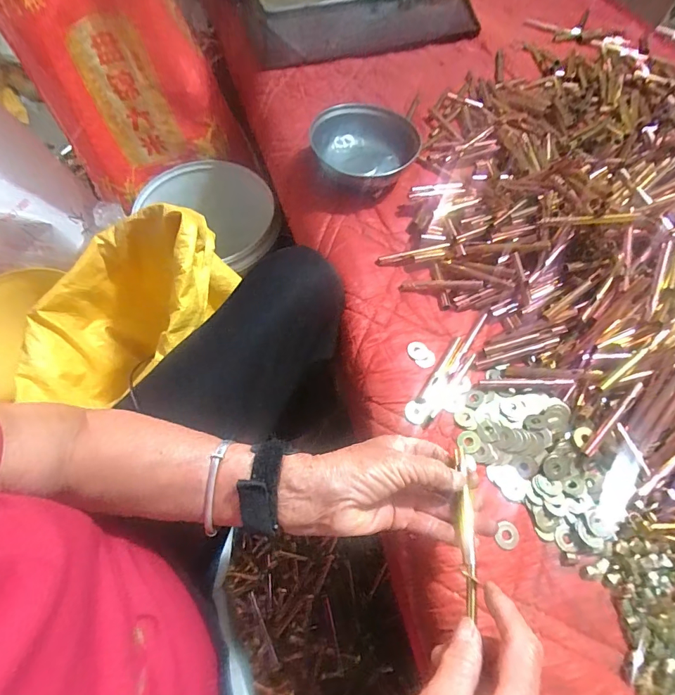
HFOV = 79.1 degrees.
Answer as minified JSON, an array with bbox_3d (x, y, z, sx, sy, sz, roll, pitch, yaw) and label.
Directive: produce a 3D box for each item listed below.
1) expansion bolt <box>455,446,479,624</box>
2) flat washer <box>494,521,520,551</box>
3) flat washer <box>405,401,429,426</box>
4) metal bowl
[{"bbox_3d":[0.097,0.131,0.307,0.011,0.008,0.120,7,51,3],"label":"expansion bolt"},{"bbox_3d":[0.150,0.166,0.358,0.021,0.004,0.023,0,64,-1],"label":"flat washer"},{"bbox_3d":[0.078,0.065,0.405,0.022,0.004,0.022,0,64,-1],"label":"flat washer"},{"bbox_3d":[0.033,-0.262,0.550,0.135,0.048,0.153,19,65,9],"label":"metal bowl"}]

